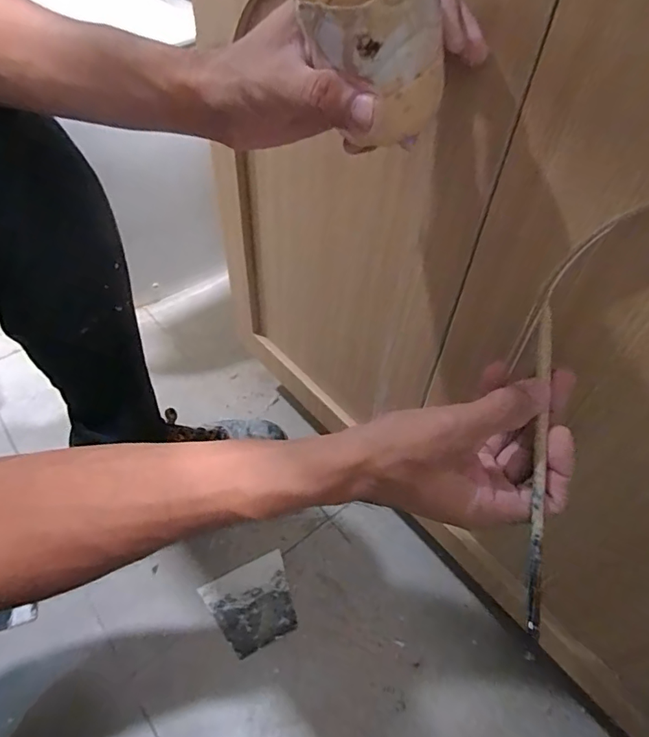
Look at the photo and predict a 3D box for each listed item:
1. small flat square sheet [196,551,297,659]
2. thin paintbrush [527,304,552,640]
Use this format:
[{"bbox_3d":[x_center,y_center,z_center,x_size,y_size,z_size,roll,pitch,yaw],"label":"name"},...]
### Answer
[{"bbox_3d":[-0.091,0.299,0.603,0.104,0.004,0.098,-21,53,-19],"label":"small flat square sheet"},{"bbox_3d":[0.124,0.053,0.275,0.006,0.007,0.186,8,75,5],"label":"thin paintbrush"}]

